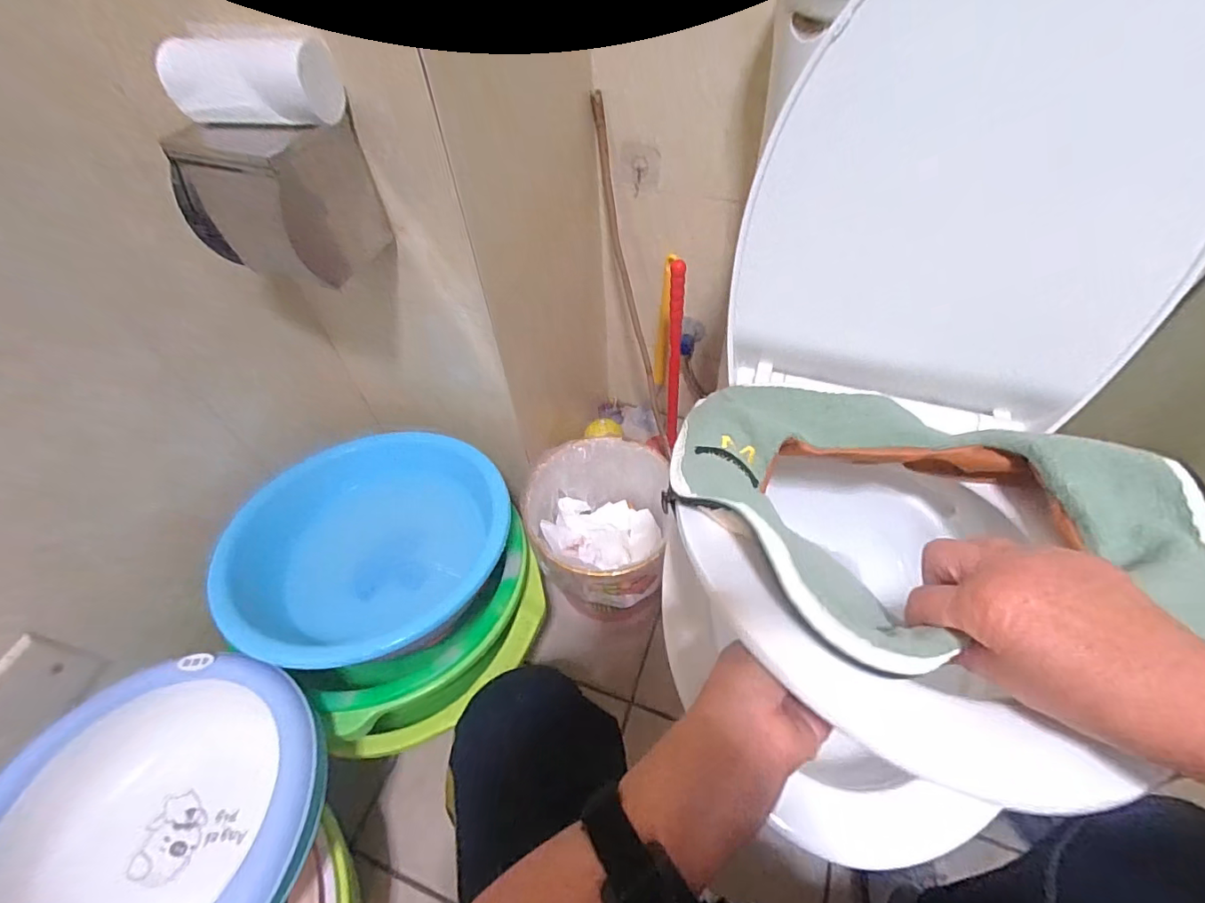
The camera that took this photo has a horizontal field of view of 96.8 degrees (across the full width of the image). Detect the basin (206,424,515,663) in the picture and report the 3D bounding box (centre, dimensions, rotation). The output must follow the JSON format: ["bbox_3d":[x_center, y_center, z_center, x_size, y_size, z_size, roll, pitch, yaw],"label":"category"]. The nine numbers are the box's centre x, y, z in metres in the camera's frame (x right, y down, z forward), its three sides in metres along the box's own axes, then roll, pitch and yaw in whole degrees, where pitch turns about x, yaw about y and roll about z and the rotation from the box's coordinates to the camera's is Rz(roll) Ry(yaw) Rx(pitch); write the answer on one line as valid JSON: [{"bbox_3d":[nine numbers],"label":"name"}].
[{"bbox_3d":[-0.297,0.114,0.690,0.313,0.129,0.290,-25,56,-16],"label":"basin"}]

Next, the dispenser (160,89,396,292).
[{"bbox_3d":[-0.311,-0.244,0.518,0.149,0.126,0.108,16,55,14],"label":"dispenser"}]

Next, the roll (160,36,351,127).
[{"bbox_3d":[-0.294,-0.311,0.446,0.132,0.066,0.053,7,53,8],"label":"roll"}]

